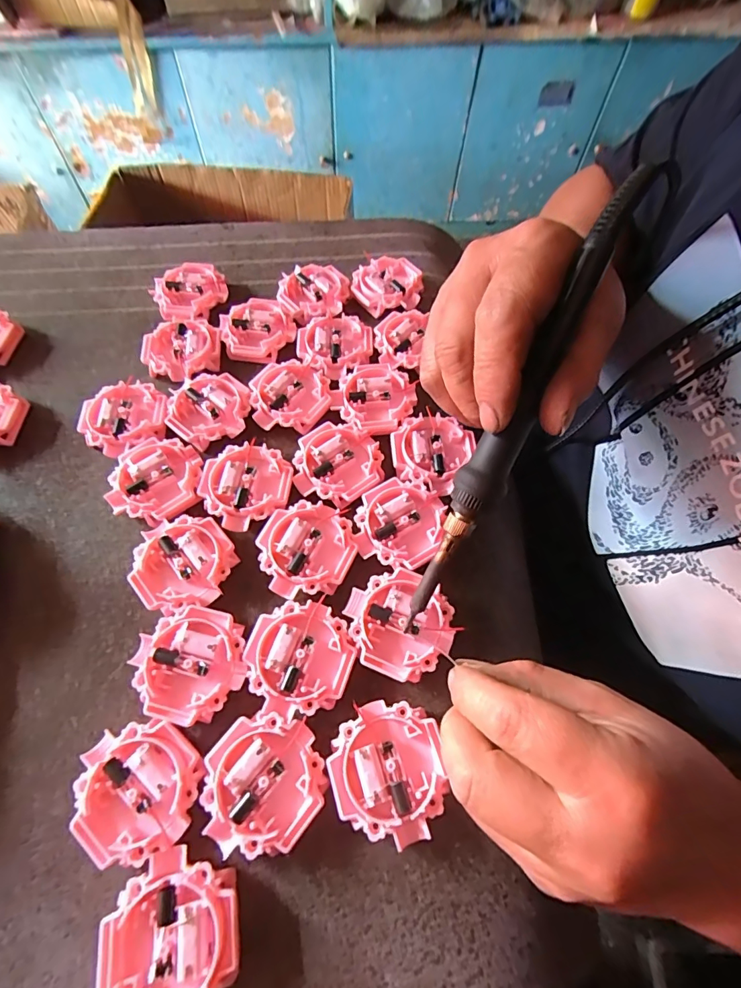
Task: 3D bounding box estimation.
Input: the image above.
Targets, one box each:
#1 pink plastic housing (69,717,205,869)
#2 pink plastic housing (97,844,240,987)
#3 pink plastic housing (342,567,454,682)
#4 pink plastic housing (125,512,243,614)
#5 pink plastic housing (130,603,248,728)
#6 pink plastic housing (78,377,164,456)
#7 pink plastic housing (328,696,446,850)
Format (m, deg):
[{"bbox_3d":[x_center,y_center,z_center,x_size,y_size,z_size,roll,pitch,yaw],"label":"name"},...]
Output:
[{"bbox_3d":[-0.104,0.131,0.200,0.054,0.014,0.051,0,64,0],"label":"pink plastic housing"},{"bbox_3d":[-0.080,0.178,0.180,0.054,0.018,0.054,-1,65,1],"label":"pink plastic housing"},{"bbox_3d":[0.014,0.064,0.227,0.054,0.008,0.050,-1,65,1],"label":"pink plastic housing"},{"bbox_3d":[-0.104,0.037,0.245,0.050,0.014,0.054,0,64,0],"label":"pink plastic housing"},{"bbox_3d":[-0.088,0.084,0.223,0.051,0.014,0.051,0,64,0],"label":"pink plastic housing"},{"bbox_3d":[-0.158,-0.050,0.288,0.052,0.014,0.052,0,64,0],"label":"pink plastic housing"},{"bbox_3d":[0.008,0.126,0.202,0.049,0.015,0.054,-16,65,-8],"label":"pink plastic housing"}]

